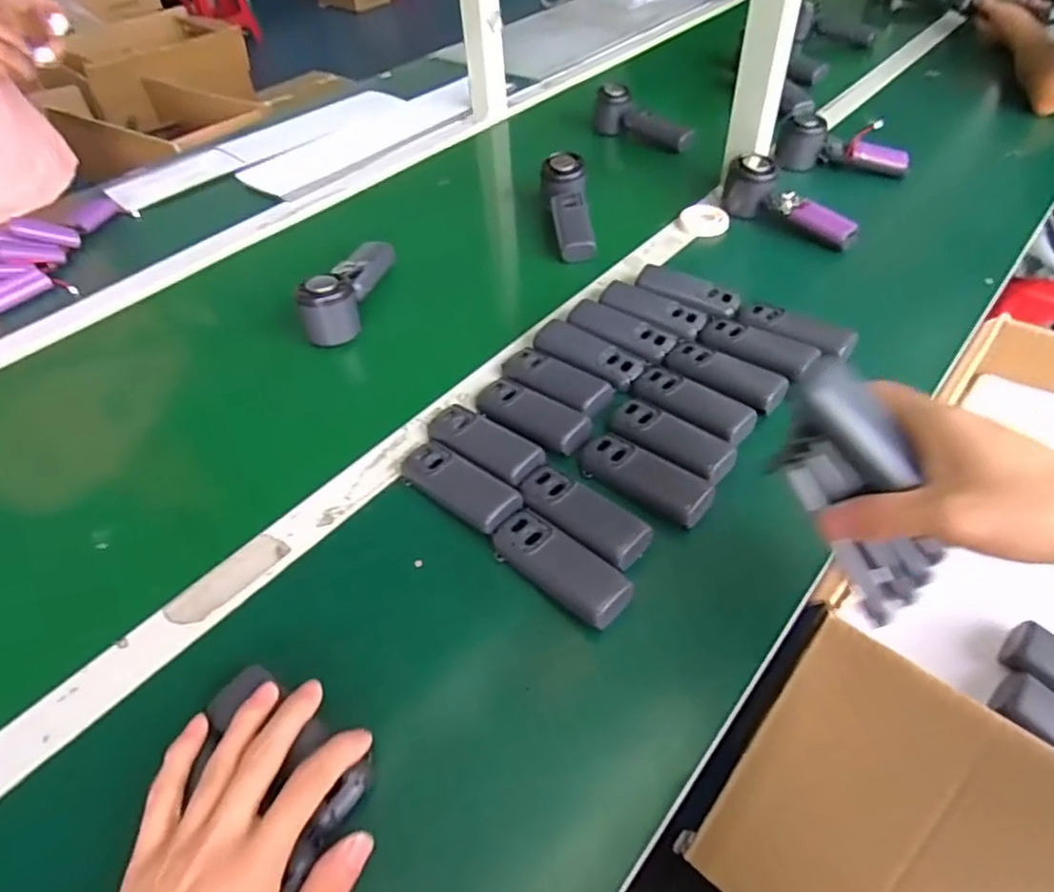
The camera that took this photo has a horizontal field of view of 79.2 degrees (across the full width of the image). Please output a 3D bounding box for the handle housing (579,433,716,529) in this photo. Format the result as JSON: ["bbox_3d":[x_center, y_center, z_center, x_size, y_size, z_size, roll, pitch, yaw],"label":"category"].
[{"bbox_3d":[0.091,0.024,0.494,0.106,0.016,0.041,29,55,26],"label":"handle housing"}]

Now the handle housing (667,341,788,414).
[{"bbox_3d":[0.173,-0.066,0.559,0.041,0.018,0.107,-36,55,-26],"label":"handle housing"}]

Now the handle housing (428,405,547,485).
[{"bbox_3d":[-0.037,-0.004,0.525,0.110,0.016,0.040,29,55,26],"label":"handle housing"}]

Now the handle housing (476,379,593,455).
[{"bbox_3d":[0.003,-0.030,0.544,0.108,0.015,0.040,28,55,25],"label":"handle housing"}]

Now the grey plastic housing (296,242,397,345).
[{"bbox_3d":[-0.185,-0.173,0.668,0.043,0.060,0.152,8,49,11],"label":"grey plastic housing"}]

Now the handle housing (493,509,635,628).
[{"bbox_3d":[0.022,0.081,0.444,0.108,0.013,0.041,32,57,28],"label":"handle housing"}]

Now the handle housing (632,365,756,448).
[{"bbox_3d":[0.140,-0.037,0.537,0.040,0.015,0.106,-34,54,-25],"label":"handle housing"}]

